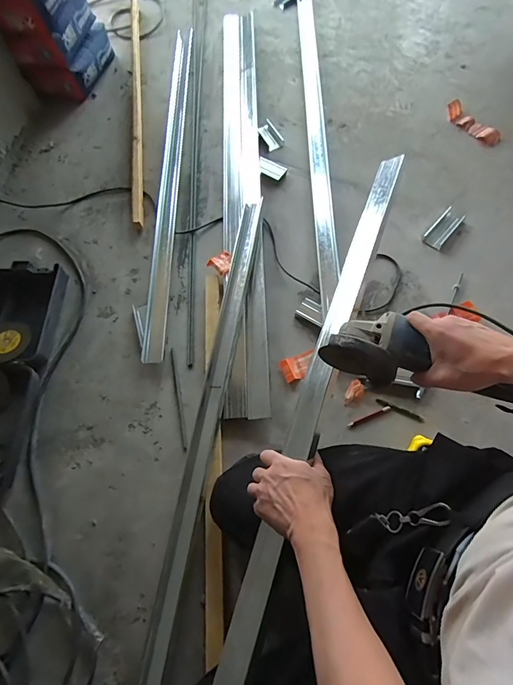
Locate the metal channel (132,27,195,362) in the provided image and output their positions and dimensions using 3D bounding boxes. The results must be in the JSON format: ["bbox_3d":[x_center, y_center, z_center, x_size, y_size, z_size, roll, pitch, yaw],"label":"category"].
[{"bbox_3d":[-0.250,-0.493,1.063,0.076,0.029,1.156,-1,68,2],"label":"metal channel"}]

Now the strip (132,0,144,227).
[{"bbox_3d":[-0.370,-0.760,1.179,0.033,0.034,0.985,-7,68,0],"label":"strip"}]

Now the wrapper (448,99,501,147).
[{"bbox_3d":[0.613,-0.619,1.078,0.055,0.031,0.176,-34,71,-10],"label":"wrapper"}]

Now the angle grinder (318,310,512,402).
[{"bbox_3d":[0.247,0.028,0.509,0.310,0.097,0.077,17,70,1],"label":"angle grinder"}]

